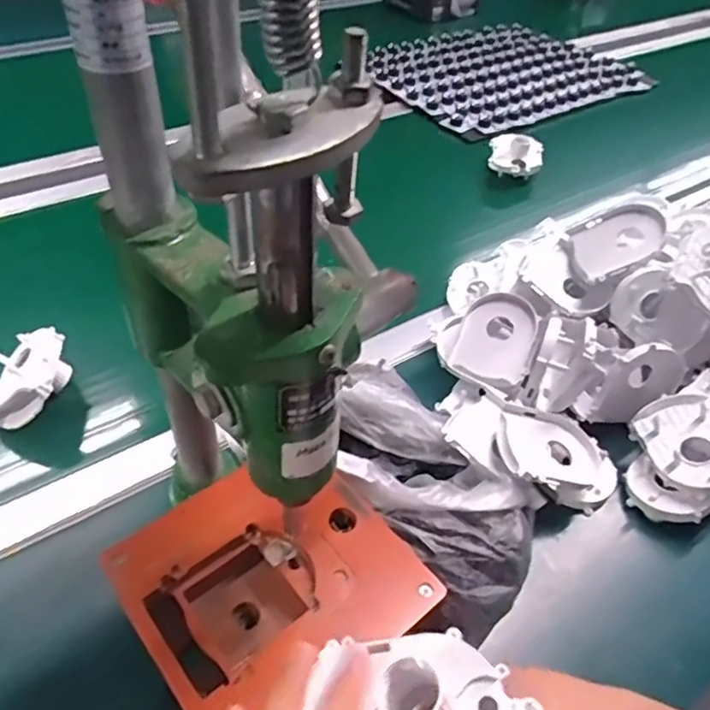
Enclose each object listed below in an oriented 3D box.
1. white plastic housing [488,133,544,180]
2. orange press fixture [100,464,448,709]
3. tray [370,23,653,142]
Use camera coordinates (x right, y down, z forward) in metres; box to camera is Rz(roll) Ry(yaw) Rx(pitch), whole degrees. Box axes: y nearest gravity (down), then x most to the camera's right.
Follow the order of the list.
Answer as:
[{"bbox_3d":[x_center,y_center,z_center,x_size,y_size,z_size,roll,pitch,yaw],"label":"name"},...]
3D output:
[{"bbox_3d":[0.225,-0.281,0.848,0.071,0.038,0.063,11,46,6],"label":"white plastic housing"},{"bbox_3d":[-0.050,0.143,0.376,0.157,0.037,0.152,-26,53,-27],"label":"orange press fixture"},{"bbox_3d":[0.258,-0.522,1.112,0.441,0.034,0.348,-26,53,-27],"label":"tray"}]

